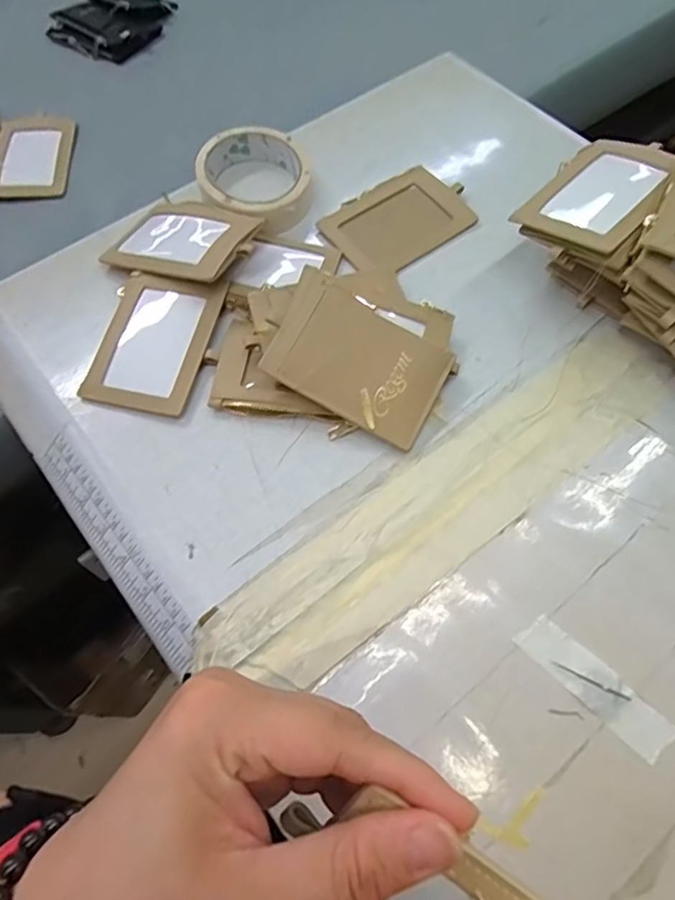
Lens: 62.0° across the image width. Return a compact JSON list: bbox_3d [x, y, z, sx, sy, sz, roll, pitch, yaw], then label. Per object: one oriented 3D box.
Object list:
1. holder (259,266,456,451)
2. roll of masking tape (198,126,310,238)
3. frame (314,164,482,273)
[{"bbox_3d":[0.013,-0.058,0.365,0.113,0.010,0.075,29,80,-3],"label":"holder"},{"bbox_3d":[-0.067,-0.218,0.456,0.094,0.029,0.093,0,64,1],"label":"roll of masking tape"},{"bbox_3d":[0.049,-0.183,0.448,0.113,0.012,0.075,-36,68,-15],"label":"frame"}]

